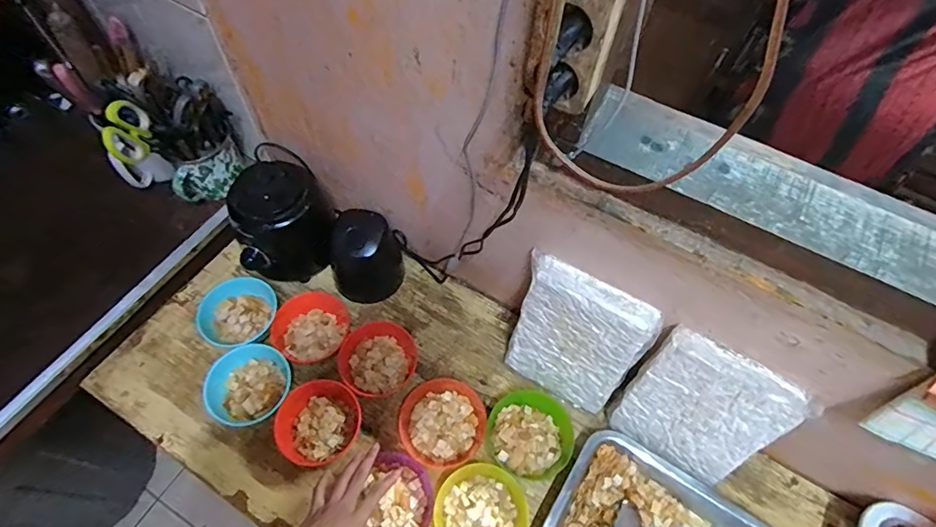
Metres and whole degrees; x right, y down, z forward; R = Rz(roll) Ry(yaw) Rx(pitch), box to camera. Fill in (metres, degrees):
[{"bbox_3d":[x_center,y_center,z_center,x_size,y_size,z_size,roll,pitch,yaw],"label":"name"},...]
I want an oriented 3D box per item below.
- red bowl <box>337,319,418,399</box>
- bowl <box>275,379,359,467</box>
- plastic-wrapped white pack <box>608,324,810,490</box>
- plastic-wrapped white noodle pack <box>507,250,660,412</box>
[{"bbox_3d":[-0.128,0.144,0.720,0.104,0.049,0.110,1,60,-2],"label":"red bowl"},{"bbox_3d":[-0.200,0.219,0.667,0.102,0.048,0.109,1,60,-2],"label":"bowl"},{"bbox_3d":[0.284,0.183,0.612,0.157,0.201,0.026,29,45,14],"label":"plastic-wrapped white pack"},{"bbox_3d":[0.137,0.103,0.659,0.166,0.207,0.032,28,46,13],"label":"plastic-wrapped white noodle pack"}]

